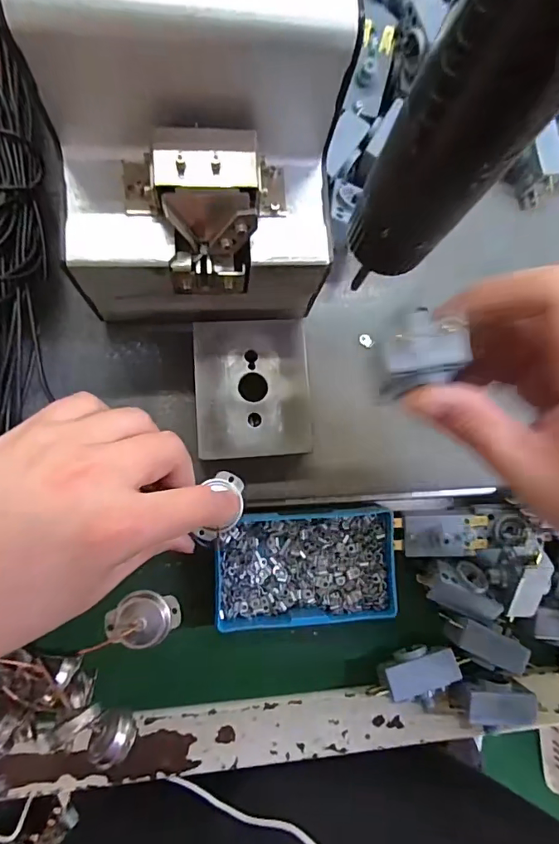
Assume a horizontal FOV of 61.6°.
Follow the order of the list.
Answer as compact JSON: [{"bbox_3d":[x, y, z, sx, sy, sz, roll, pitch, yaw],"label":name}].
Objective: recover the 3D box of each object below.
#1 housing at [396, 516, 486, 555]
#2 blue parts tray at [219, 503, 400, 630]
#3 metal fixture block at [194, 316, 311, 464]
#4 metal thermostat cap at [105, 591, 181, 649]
[{"bbox_3d":[0.110,0.076,0.309,0.063,0.012,0.026,0,84,-8],"label":"housing"},{"bbox_3d":[0.017,0.093,0.304,0.112,0.021,0.070,-1,84,-8],"label":"blue parts tray"},{"bbox_3d":[-0.017,-0.019,0.285,0.065,0.027,0.080,-3,84,-8],"label":"metal fixture block"},{"bbox_3d":[-0.067,0.097,0.230,0.035,0.014,0.024,-9,85,-9],"label":"metal thermostat cap"}]

